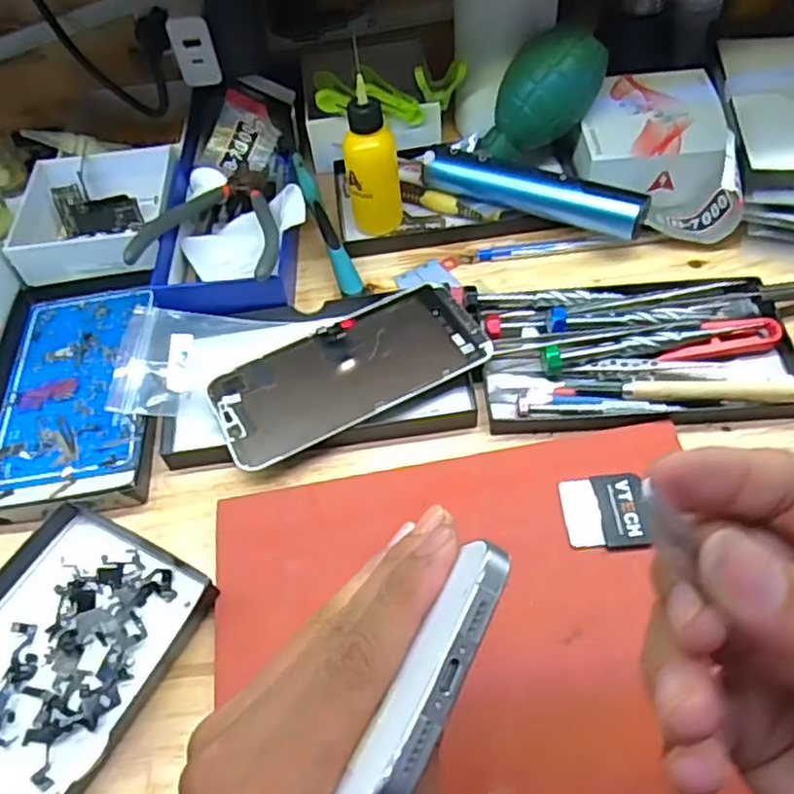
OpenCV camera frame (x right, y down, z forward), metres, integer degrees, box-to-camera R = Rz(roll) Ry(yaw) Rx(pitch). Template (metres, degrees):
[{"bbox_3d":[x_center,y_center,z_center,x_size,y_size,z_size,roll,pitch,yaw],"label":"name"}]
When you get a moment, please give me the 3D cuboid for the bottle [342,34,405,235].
[{"bbox_3d":[-0.017,-0.161,0.461,0.035,0.117,0.029,-4,53,3],"label":"bottle"}]

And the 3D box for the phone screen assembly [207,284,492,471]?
[{"bbox_3d":[-0.028,-0.016,0.408,0.155,0.005,0.073,-25,54,-11],"label":"phone screen assembly"}]

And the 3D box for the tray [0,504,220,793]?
[{"bbox_3d":[-0.174,0.138,0.315,0.104,0.018,0.176,22,59,21],"label":"tray"}]

